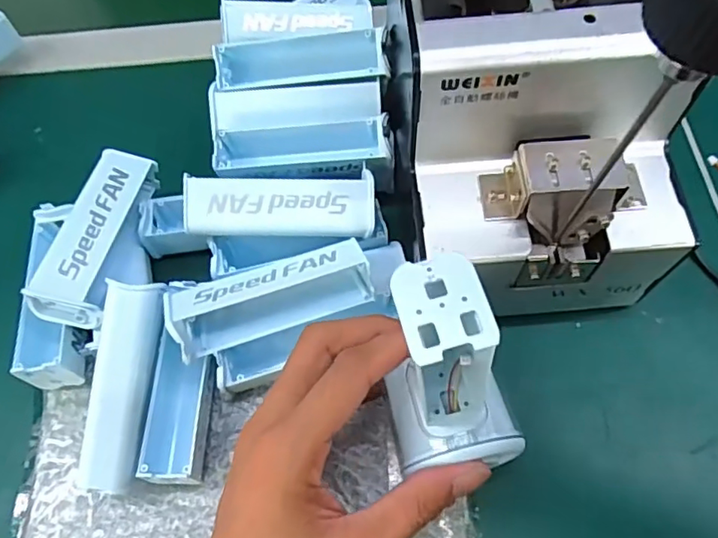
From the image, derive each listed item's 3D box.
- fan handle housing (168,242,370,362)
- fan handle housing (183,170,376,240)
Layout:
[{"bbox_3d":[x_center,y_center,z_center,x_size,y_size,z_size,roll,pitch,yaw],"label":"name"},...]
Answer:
[{"bbox_3d":[-0.043,0.014,0.288,0.099,0.030,0.033,-20,64,-7],"label":"fan handle housing"},{"bbox_3d":[-0.043,-0.034,0.311,0.100,0.023,0.032,1,99,-2],"label":"fan handle housing"}]

